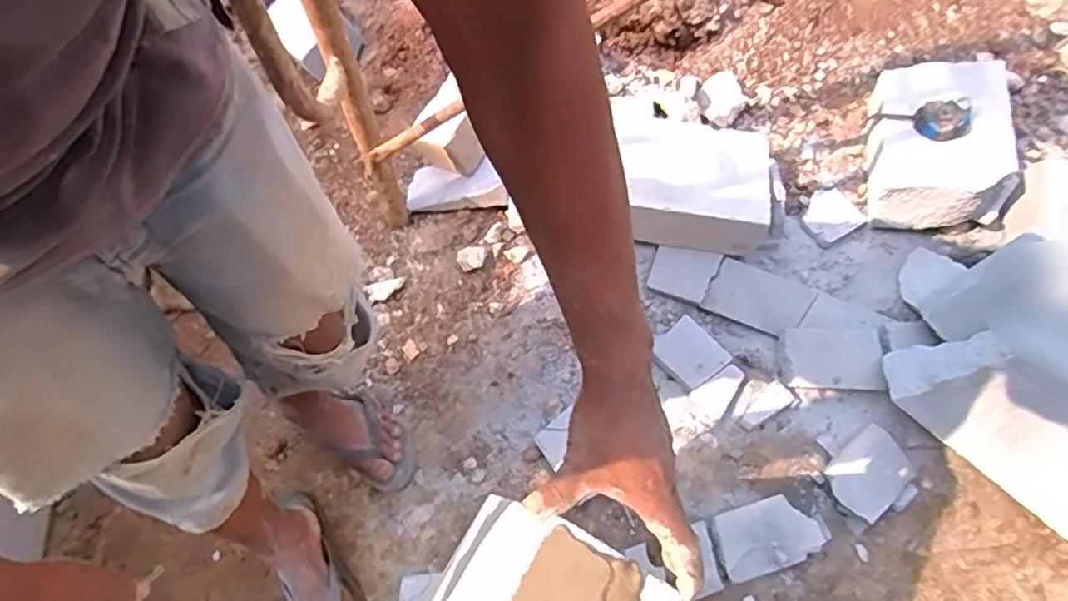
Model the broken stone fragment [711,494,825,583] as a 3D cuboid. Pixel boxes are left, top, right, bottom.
[{"bbox_3d":[0.362,0.364,0.996,0.169,0.040,0.102,-16,71,-5],"label":"broken stone fragment"}]

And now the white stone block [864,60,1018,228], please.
[{"bbox_3d":[0.726,-0.297,1.166,0.201,0.168,0.342,10,71,4],"label":"white stone block"}]

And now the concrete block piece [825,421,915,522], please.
[{"bbox_3d":[0.545,0.279,1.034,0.148,0.034,0.098,-36,69,-17],"label":"concrete block piece"}]

